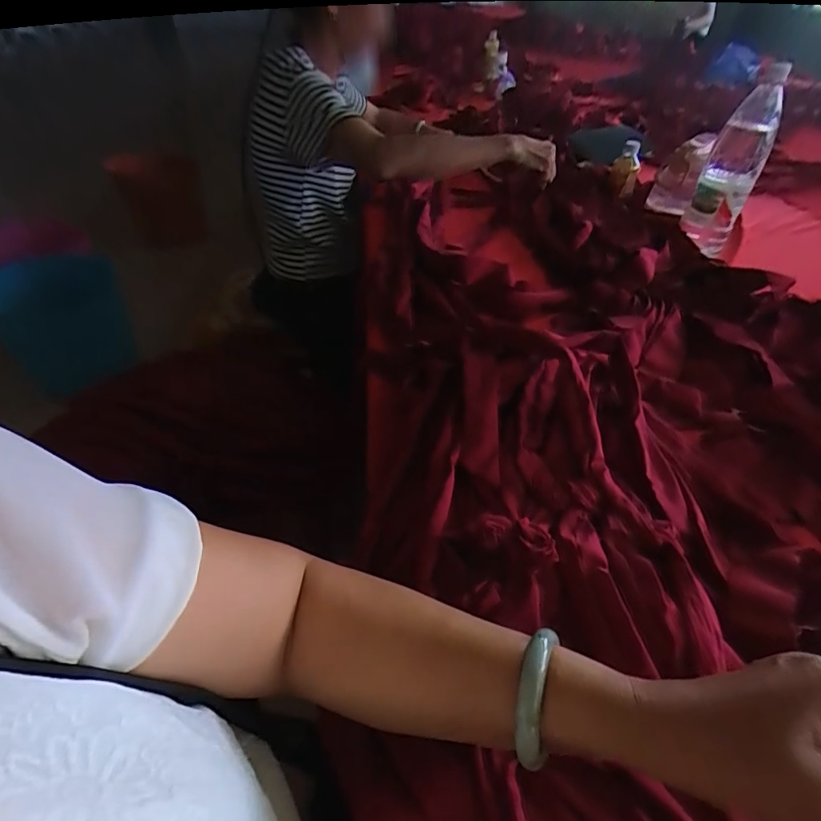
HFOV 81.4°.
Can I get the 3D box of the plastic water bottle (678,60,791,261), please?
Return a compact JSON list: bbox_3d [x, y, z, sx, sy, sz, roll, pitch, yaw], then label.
[{"bbox_3d":[0.567,-0.426,0.834,0.089,0.270,0.077,25,48,23],"label":"plastic water bottle"}]

